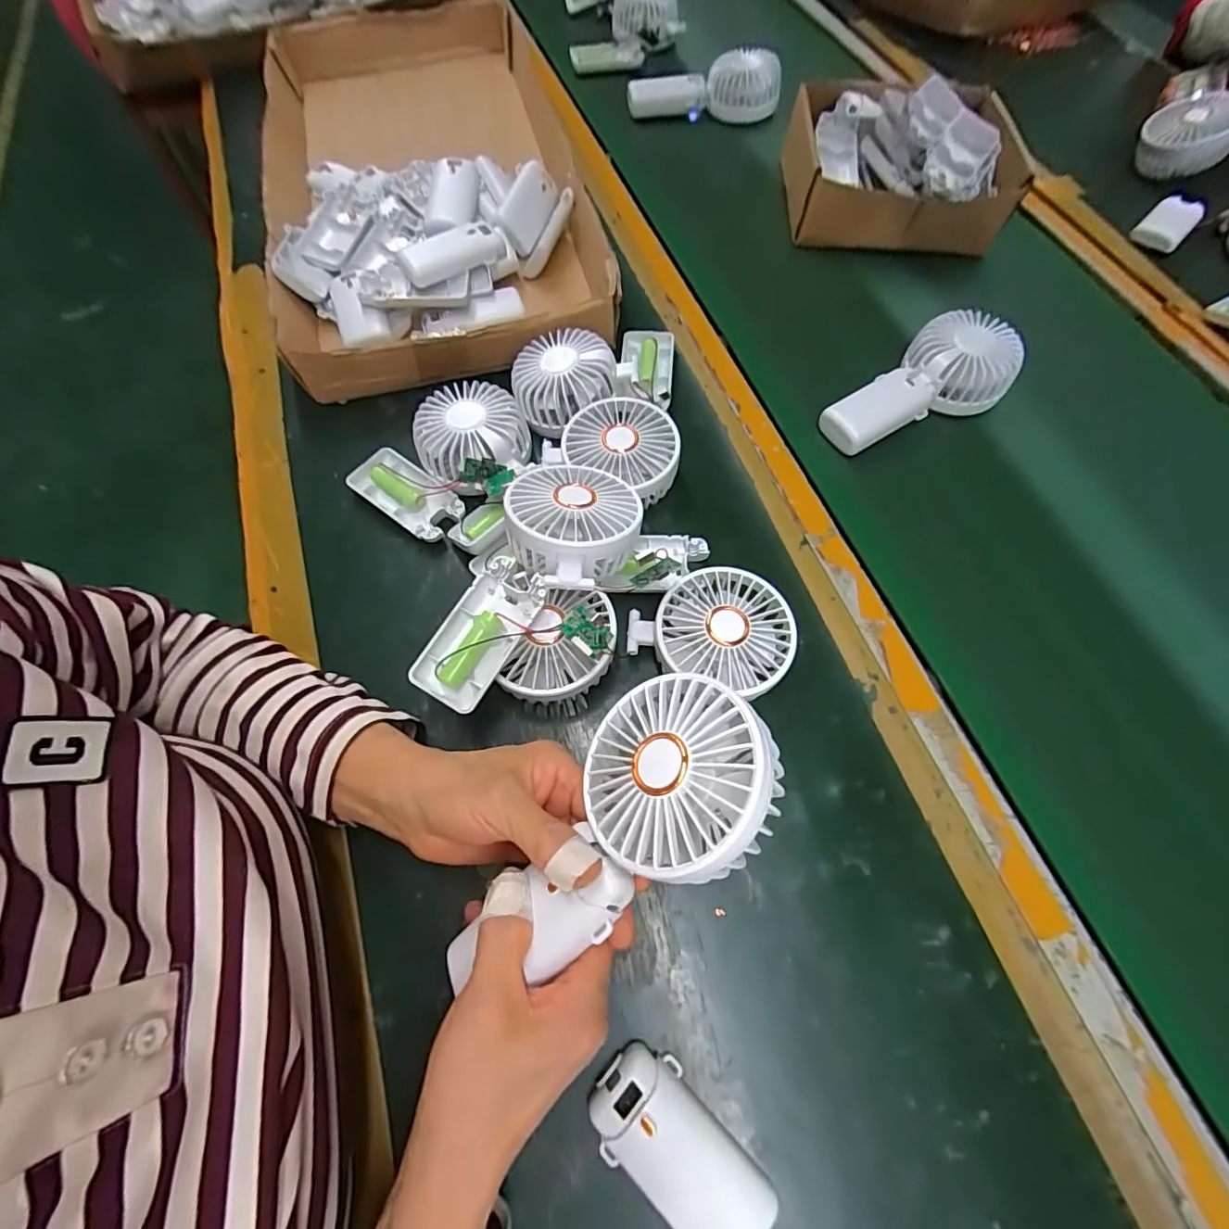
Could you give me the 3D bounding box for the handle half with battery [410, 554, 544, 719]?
[{"bbox_3d":[-0.080,0.012,0.332,0.044,0.024,0.090,27,67,10],"label":"handle half with battery"}]

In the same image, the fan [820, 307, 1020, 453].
[{"bbox_3d":[0.256,-0.185,0.453,0.170,0.043,0.080,-37,72,-17],"label":"fan"}]

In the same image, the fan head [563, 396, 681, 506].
[{"bbox_3d":[0.007,-0.123,0.418,0.088,0.041,0.080,27,67,10],"label":"fan head"}]

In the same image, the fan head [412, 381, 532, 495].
[{"bbox_3d":[-0.110,-0.137,0.421,0.085,0.036,0.087,-13,67,-8],"label":"fan head"}]

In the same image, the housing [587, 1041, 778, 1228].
[{"bbox_3d":[0.030,0.263,0.266,0.049,0.015,0.094,-39,73,-18],"label":"housing"}]

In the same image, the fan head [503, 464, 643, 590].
[{"bbox_3d":[-0.027,-0.058,0.355,0.092,0.042,0.092,3,54,-5],"label":"fan head"}]

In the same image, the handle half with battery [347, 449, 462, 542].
[{"bbox_3d":[-0.160,-0.092,0.426,0.090,0.018,0.042,35,69,13],"label":"handle half with battery"}]

